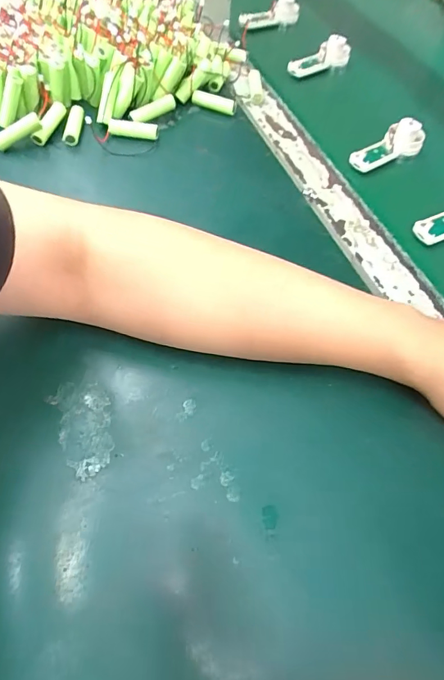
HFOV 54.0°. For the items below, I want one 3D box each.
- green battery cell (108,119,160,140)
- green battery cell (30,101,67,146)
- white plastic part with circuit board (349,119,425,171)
[{"bbox_3d":[-0.092,-0.215,0.450,0.050,0.014,0.016,6,57,1],"label":"green battery cell"},{"bbox_3d":[-0.176,-0.219,0.441,0.012,0.013,0.053,18,70,9],"label":"green battery cell"},{"bbox_3d":[0.176,-0.206,0.459,0.090,0.022,0.033,-34,65,-22],"label":"white plastic part with circuit board"}]

